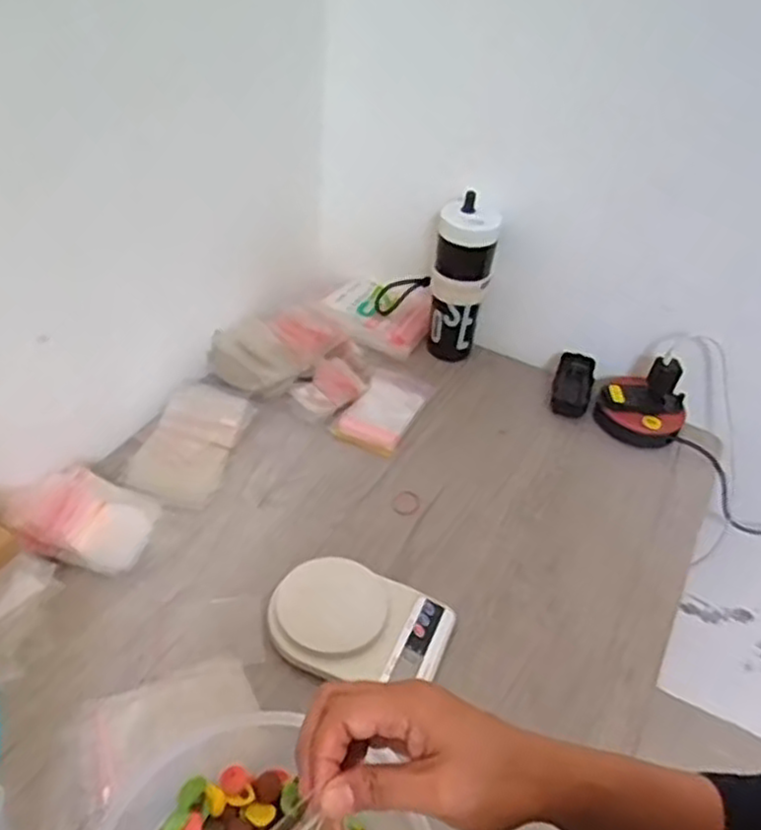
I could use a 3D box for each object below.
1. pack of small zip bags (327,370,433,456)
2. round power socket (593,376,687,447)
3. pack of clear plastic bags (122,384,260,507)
[{"bbox_3d":[0.006,-0.009,1.043,0.088,0.006,0.169,21,43,16],"label":"pack of small zip bags"},{"bbox_3d":[0.371,-0.010,1.064,0.118,0.062,0.131,29,46,23],"label":"round power socket"},{"bbox_3d":[-0.239,0.030,0.952,0.107,0.021,0.187,13,42,7],"label":"pack of clear plastic bags"}]

